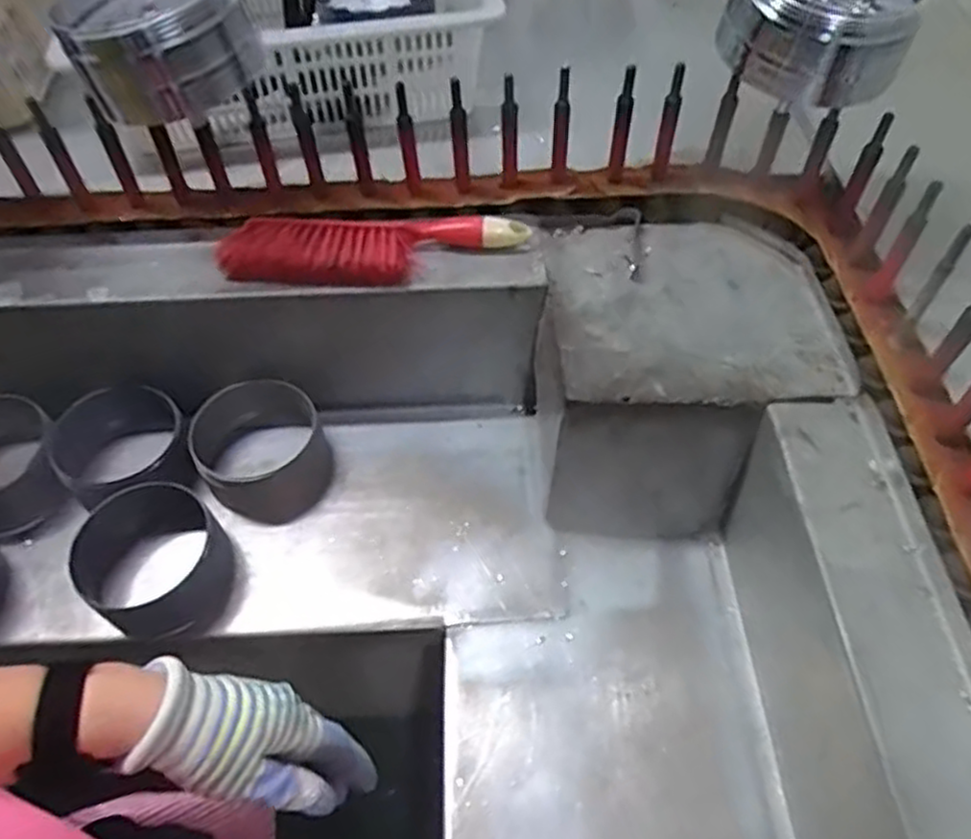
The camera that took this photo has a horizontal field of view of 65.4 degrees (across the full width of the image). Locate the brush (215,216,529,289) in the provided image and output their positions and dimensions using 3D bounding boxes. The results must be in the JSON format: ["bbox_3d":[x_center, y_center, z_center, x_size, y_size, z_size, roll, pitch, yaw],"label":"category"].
[{"bbox_3d":[-0.110,-0.175,0.757,0.306,0.048,0.071,-6,48,0],"label":"brush"}]

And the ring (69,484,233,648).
[{"bbox_3d":[-0.323,0.138,0.739,0.132,0.062,0.136,-3,48,3],"label":"ring"}]

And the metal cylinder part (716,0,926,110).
[{"bbox_3d":[0.287,-0.351,0.648,0.144,0.106,0.135,19,56,14],"label":"metal cylinder part"}]

